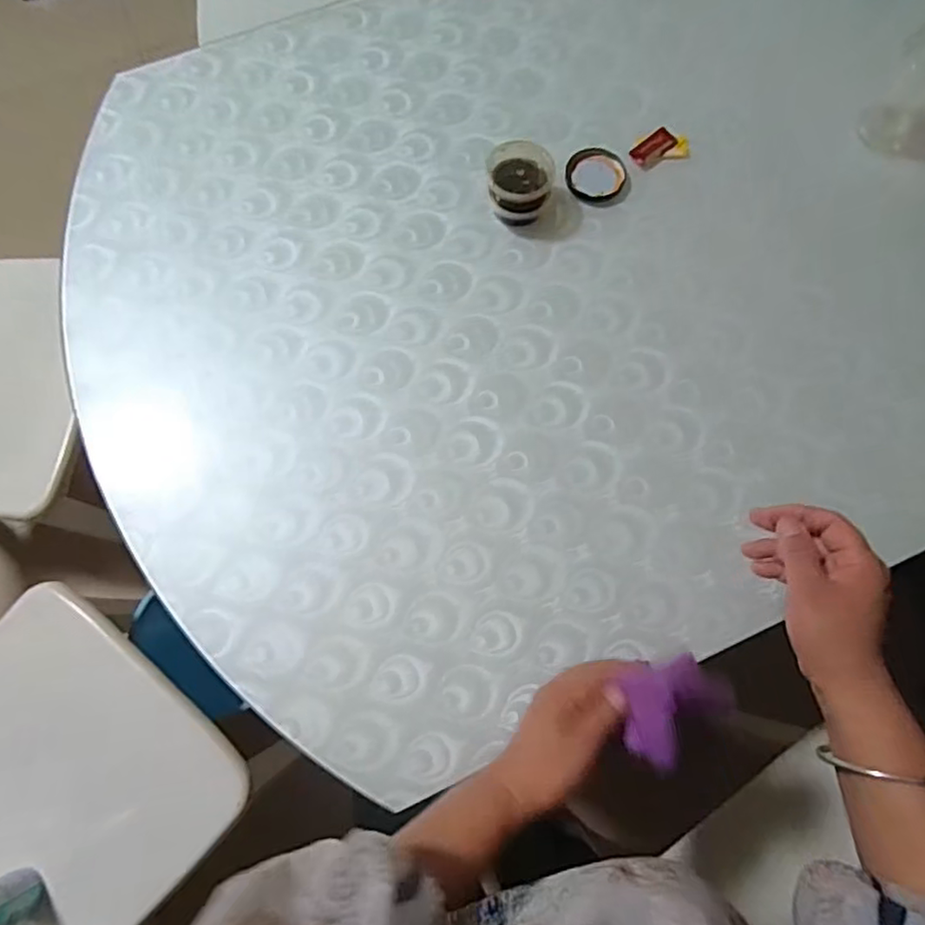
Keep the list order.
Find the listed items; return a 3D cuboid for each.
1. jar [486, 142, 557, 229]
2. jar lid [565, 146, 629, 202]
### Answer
[{"bbox_3d":[0.060,-0.291,0.641,0.067,0.060,0.058,0,74,-1],"label":"jar"},{"bbox_3d":[0.148,-0.320,0.675,0.064,0.014,0.059,0,74,-1],"label":"jar lid"}]

